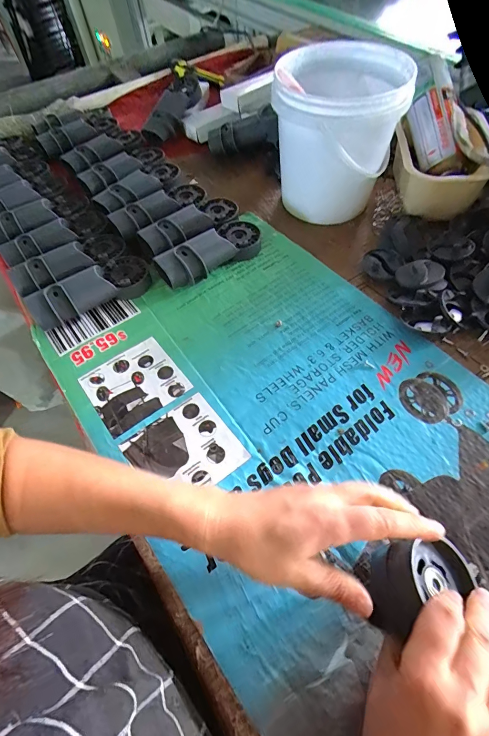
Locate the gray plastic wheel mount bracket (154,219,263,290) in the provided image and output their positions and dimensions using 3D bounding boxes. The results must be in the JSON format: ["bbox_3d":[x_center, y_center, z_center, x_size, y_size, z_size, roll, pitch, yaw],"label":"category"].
[{"bbox_3d":[-0.050,-0.170,0.513,0.160,0.045,0.064,-31,61,-15],"label":"gray plastic wheel mount bracket"}]

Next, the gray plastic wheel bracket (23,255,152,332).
[{"bbox_3d":[-0.211,-0.110,0.494,0.169,0.046,0.076,-27,60,-13],"label":"gray plastic wheel bracket"}]

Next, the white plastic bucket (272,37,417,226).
[{"bbox_3d":[0.136,-0.350,0.542,0.174,0.178,0.194,8,59,9],"label":"white plastic bucket"}]

